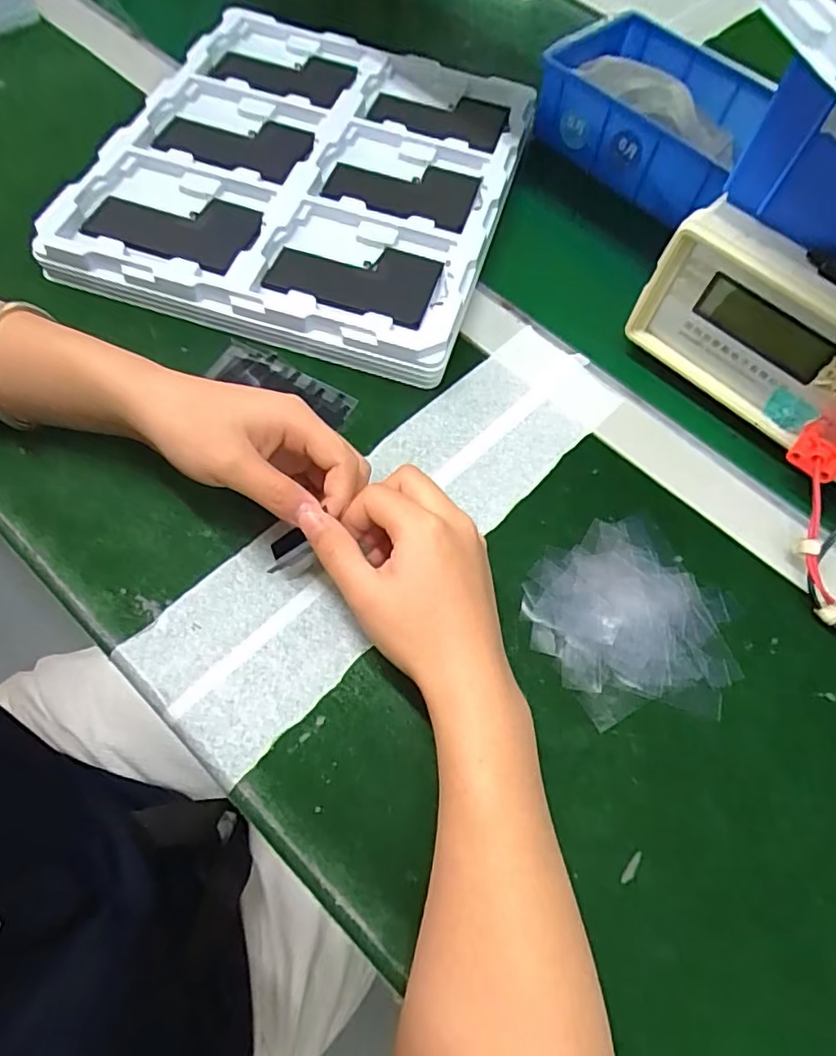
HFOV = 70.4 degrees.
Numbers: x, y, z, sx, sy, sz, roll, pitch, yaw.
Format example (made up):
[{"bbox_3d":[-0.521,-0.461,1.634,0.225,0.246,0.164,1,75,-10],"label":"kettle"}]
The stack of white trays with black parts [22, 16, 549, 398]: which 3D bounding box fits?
[{"bbox_3d":[-0.075,-0.283,0.469,0.282,0.051,0.345,16,64,2],"label":"stack of white trays with black parts"}]

